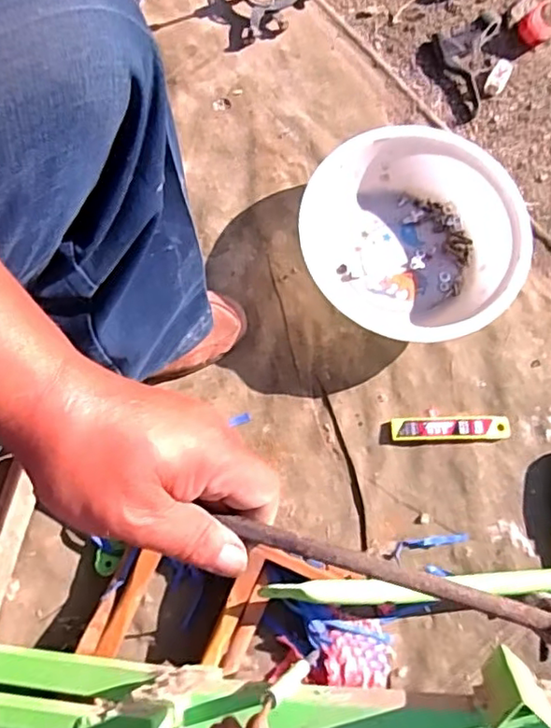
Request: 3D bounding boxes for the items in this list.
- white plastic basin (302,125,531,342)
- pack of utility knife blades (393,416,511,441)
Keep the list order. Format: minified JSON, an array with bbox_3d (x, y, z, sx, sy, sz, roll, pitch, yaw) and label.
[{"bbox_3d":[0.161,-0.143,0.710,0.222,0.096,0.241,0,79,-1],"label":"white plastic basin"},{"bbox_3d":[0.198,0.074,0.707,0.131,0.014,0.027,-1,79,-1],"label":"pack of utility knife blades"}]

